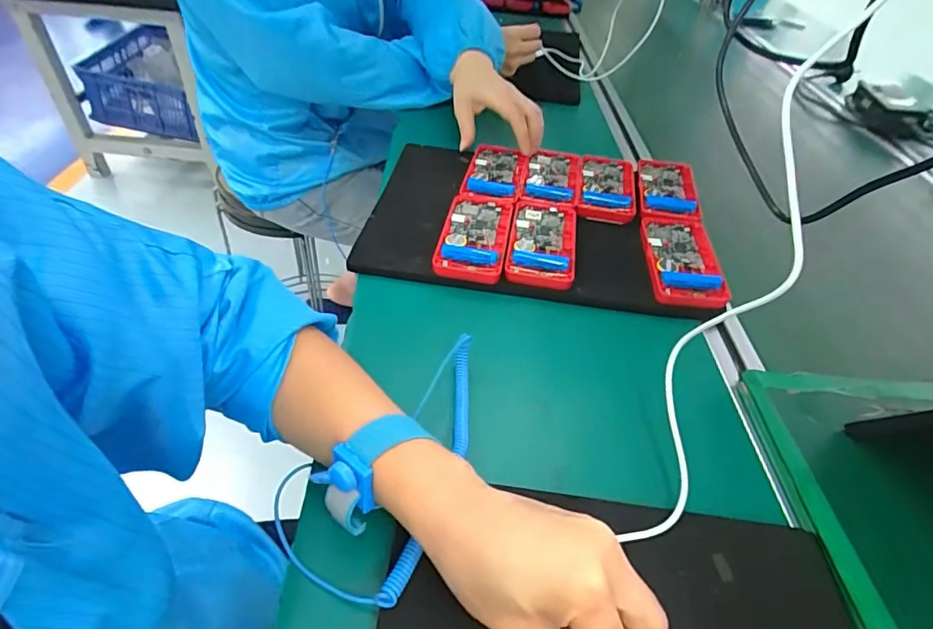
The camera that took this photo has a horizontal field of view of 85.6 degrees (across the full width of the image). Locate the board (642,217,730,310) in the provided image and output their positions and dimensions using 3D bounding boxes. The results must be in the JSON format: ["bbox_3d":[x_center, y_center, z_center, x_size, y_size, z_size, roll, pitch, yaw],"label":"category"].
[{"bbox_3d":[0.206,-0.059,0.480,0.065,0.015,0.129,8,44,1],"label":"board"}]

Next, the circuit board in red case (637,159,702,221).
[{"bbox_3d":[0.228,-0.146,0.572,0.064,0.012,0.122,15,45,8],"label":"circuit board in red case"}]

